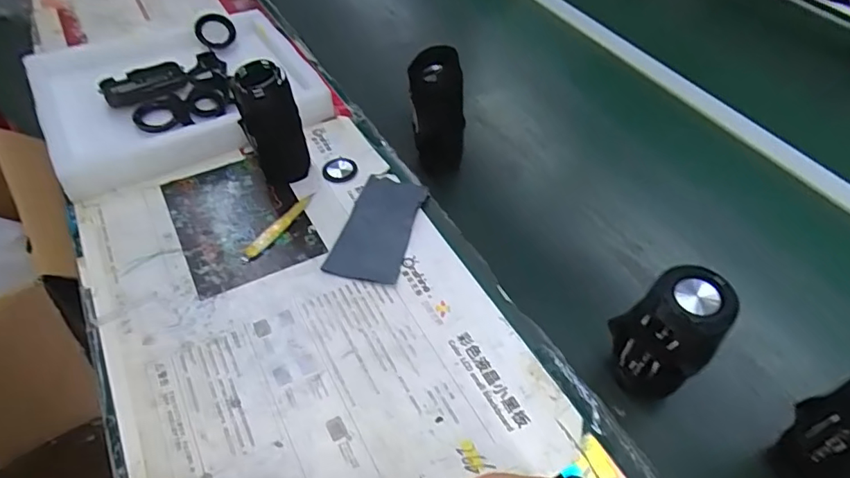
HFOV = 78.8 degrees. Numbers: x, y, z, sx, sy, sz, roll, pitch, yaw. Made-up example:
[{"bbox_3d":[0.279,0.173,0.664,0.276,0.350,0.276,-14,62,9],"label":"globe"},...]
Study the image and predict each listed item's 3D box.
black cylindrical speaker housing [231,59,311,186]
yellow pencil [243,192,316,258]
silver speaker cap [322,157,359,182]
[{"bbox_3d":[-0.182,-0.136,0.620,0.069,0.142,0.053,-14,51,-15],"label":"black cylindrical speaker housing"},{"bbox_3d":[-0.167,-0.020,0.608,0.017,0.011,0.115,27,54,19],"label":"yellow pencil"},{"bbox_3d":[-0.112,-0.092,0.683,0.046,0.006,0.042,1,50,-2],"label":"silver speaker cap"}]

